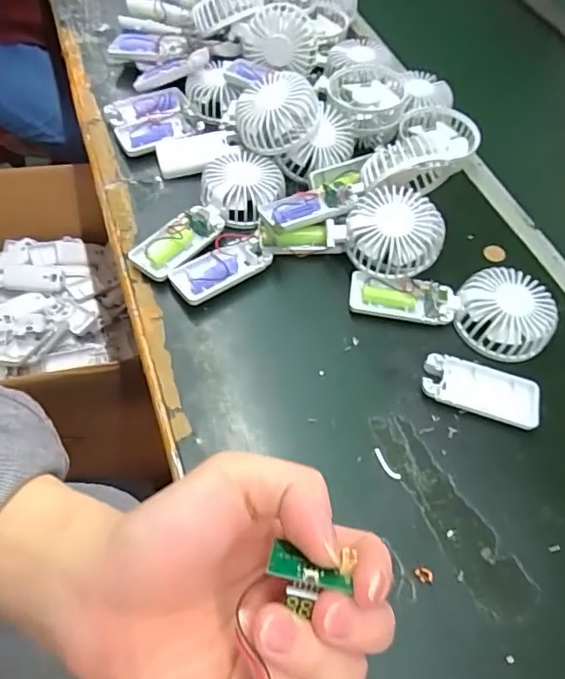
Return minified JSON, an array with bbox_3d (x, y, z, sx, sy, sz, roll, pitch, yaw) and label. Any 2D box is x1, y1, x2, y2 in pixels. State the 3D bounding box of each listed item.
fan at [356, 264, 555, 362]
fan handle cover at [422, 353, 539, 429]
[{"bbox_3d":[0.154,-0.026,0.463,0.176,0.034,0.080,3,59,-3],"label":"fan"},{"bbox_3d":[0.168,0.043,0.435,0.098,0.013,0.046,17,59,6],"label":"fan handle cover"}]

